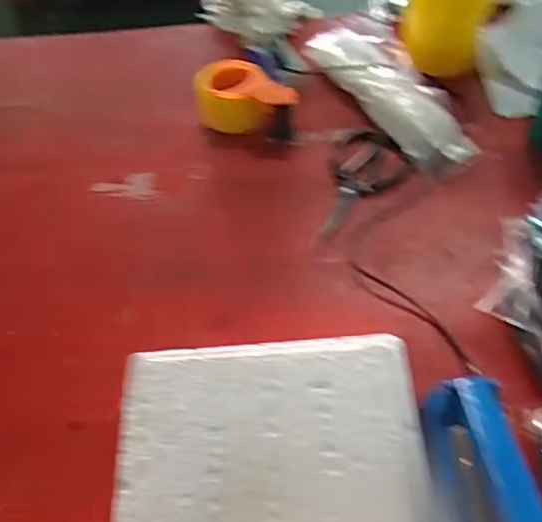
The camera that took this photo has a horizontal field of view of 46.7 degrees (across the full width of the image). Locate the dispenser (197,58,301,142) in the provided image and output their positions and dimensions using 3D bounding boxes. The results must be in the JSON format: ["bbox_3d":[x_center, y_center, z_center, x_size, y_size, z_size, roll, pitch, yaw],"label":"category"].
[{"bbox_3d":[-0.035,-0.242,0.944,0.159,0.077,0.094,6,53,9],"label":"dispenser"}]

